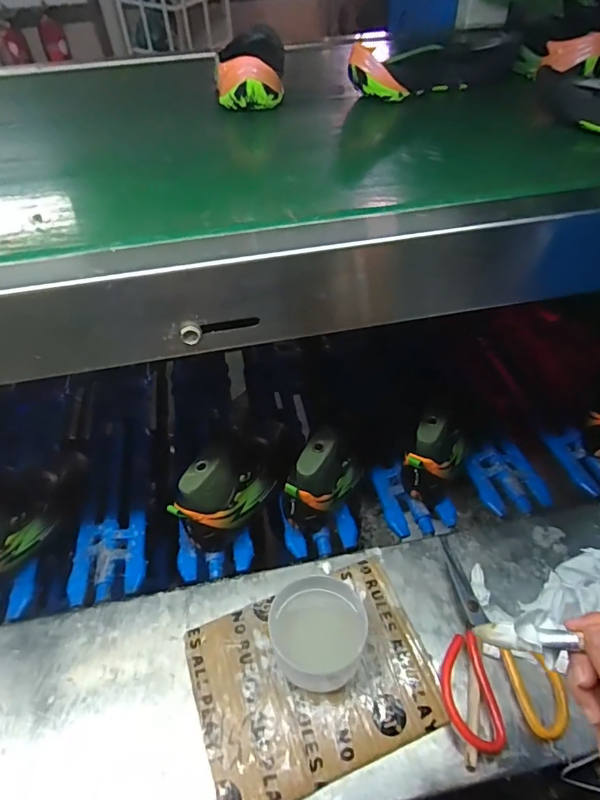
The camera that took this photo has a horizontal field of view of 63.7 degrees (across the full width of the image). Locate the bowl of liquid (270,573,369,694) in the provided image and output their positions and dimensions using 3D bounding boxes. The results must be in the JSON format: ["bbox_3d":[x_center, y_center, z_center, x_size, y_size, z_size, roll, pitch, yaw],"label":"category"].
[{"bbox_3d":[0.017,0.237,0.486,0.092,0.076,0.091,-1,47,1],"label":"bowl of liquid"}]

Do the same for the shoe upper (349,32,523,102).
[{"bbox_3d":[0.171,-0.437,0.623,0.252,0.053,0.092,-20,49,-16],"label":"shoe upper"}]

